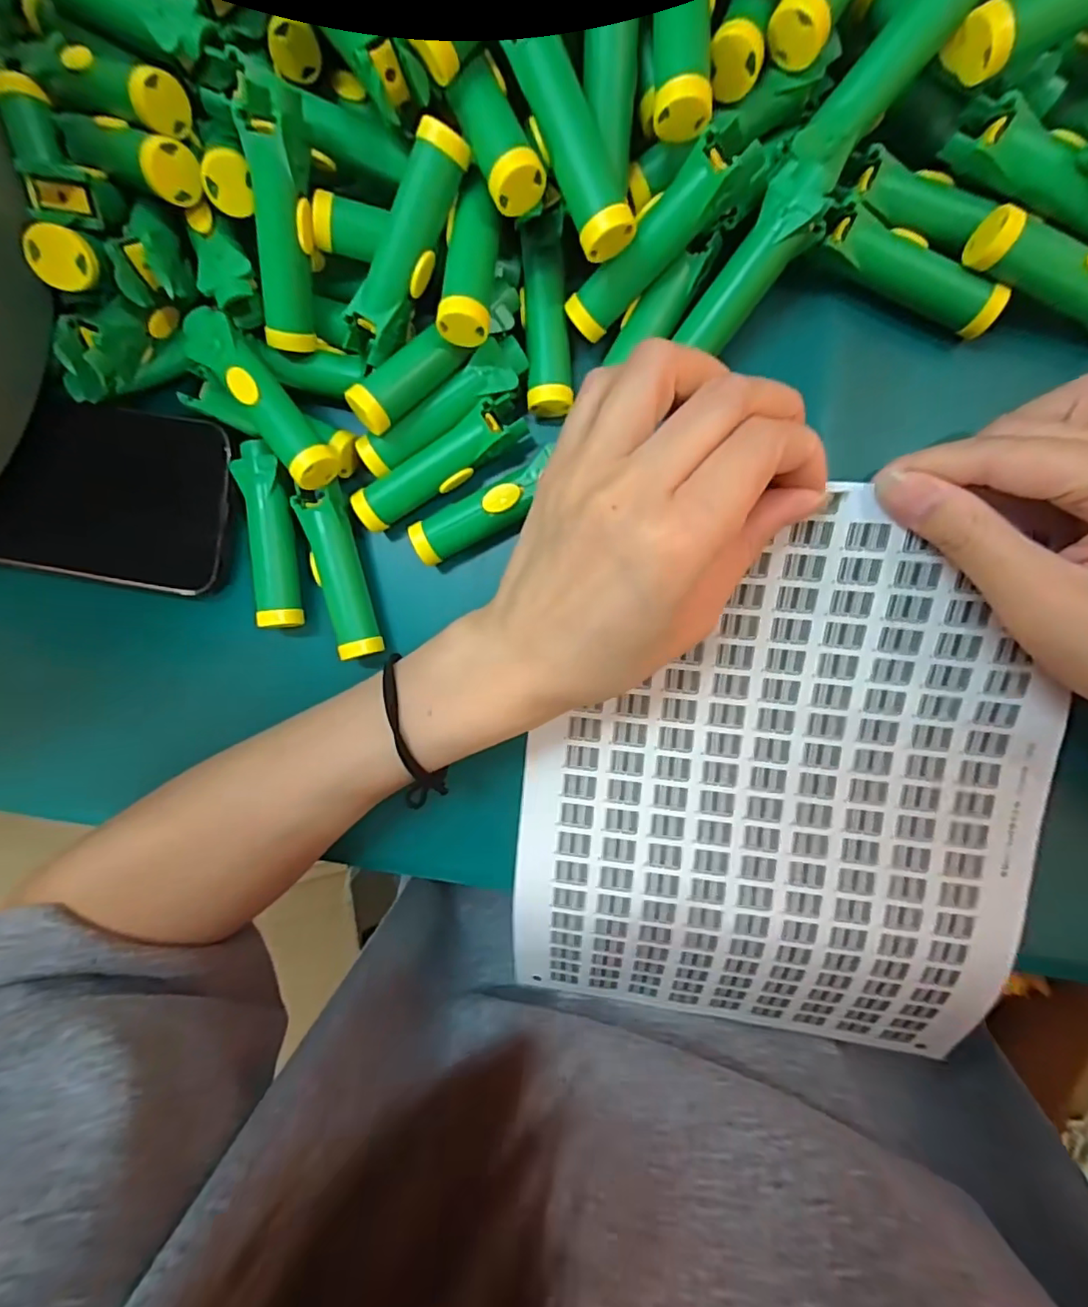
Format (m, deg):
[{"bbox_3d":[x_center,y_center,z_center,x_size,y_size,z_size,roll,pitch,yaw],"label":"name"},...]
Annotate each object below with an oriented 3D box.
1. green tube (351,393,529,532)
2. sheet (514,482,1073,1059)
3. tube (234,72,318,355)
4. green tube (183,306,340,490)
[{"bbox_3d":[-0.044,-0.080,0.238,0.080,0.014,0.019,-31,88,5],"label":"green tube"},{"bbox_3d":[0.095,0.063,0.241,0.202,0.061,0.228,6,92,6],"label":"sheet"},{"bbox_3d":[-0.097,-0.159,0.212,0.019,0.017,0.079,17,127,5],"label":"tube"},{"bbox_3d":[-0.116,-0.103,0.227,0.021,0.020,0.079,-38,87,5],"label":"green tube"}]

